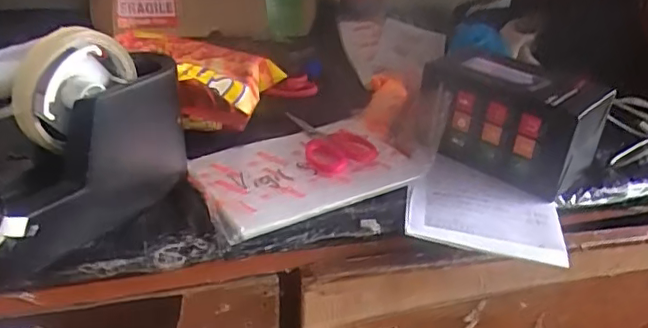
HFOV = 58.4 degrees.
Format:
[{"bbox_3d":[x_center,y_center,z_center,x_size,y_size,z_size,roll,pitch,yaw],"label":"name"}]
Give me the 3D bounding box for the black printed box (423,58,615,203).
[{"bbox_3d":[0.168,-0.045,0.543,0.156,0.084,0.089,24,36,32],"label":"black printed box"}]

